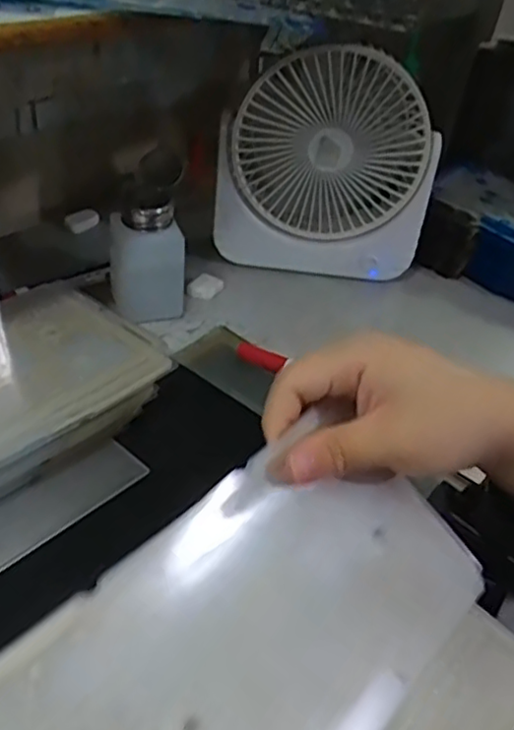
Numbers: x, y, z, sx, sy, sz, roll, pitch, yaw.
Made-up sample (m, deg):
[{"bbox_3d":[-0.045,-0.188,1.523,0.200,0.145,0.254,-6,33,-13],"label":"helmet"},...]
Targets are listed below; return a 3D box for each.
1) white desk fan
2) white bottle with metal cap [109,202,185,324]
[{"bbox_3d":[0.060,-0.176,0.576,0.184,0.186,0.064,4,39,-4],"label":"white desk fan"},{"bbox_3d":[-0.088,-0.084,0.526,0.055,0.094,0.042,-6,41,-16],"label":"white bottle with metal cap"}]

